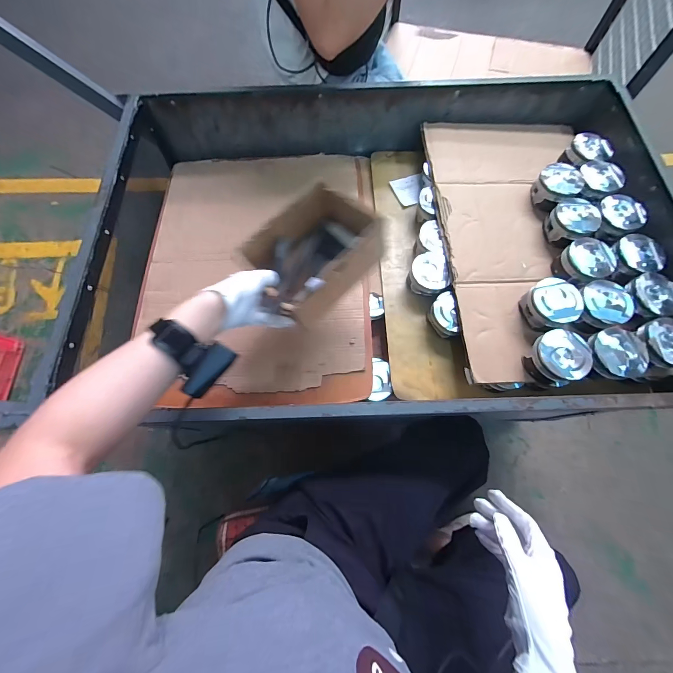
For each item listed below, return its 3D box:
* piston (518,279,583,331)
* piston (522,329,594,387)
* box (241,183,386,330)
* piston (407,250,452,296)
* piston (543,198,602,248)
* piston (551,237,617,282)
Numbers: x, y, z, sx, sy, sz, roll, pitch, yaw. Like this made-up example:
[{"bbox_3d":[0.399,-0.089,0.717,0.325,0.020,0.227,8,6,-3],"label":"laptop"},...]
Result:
[{"bbox_3d":[0.392,-0.059,0.571,0.080,0.053,0.081,0,69,1],"label":"piston"},{"bbox_3d":[0.385,0.035,0.541,0.086,0.061,0.086,0,69,1],"label":"piston"},{"bbox_3d":[-0.038,-0.136,0.491,0.206,0.090,0.152,-40,77,-10],"label":"box"},{"bbox_3d":[0.194,-0.129,0.657,0.075,0.054,0.085,-4,74,-1],"label":"piston"},{"bbox_3d":[0.473,-0.231,0.625,0.073,0.061,0.079,0,69,1],"label":"piston"},{"bbox_3d":[0.477,-0.144,0.598,0.082,0.049,0.081,0,69,1],"label":"piston"}]

